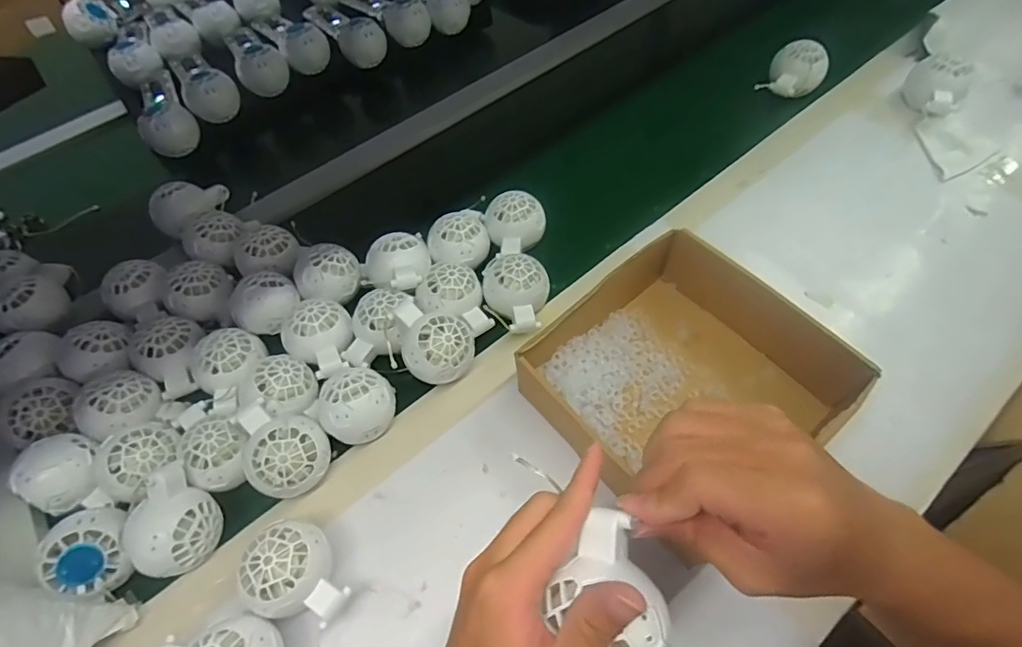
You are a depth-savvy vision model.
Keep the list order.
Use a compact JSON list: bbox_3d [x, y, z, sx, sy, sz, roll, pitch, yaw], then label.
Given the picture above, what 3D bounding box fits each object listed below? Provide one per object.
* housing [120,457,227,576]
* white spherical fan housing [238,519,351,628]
[{"bbox_3d":[-0.259,0.157,0.395,0.062,0.060,0.063,-37,65,-17],"label":"housing"},{"bbox_3d":[-0.150,0.180,0.374,0.068,0.058,0.060,9,61,8],"label":"white spherical fan housing"}]

